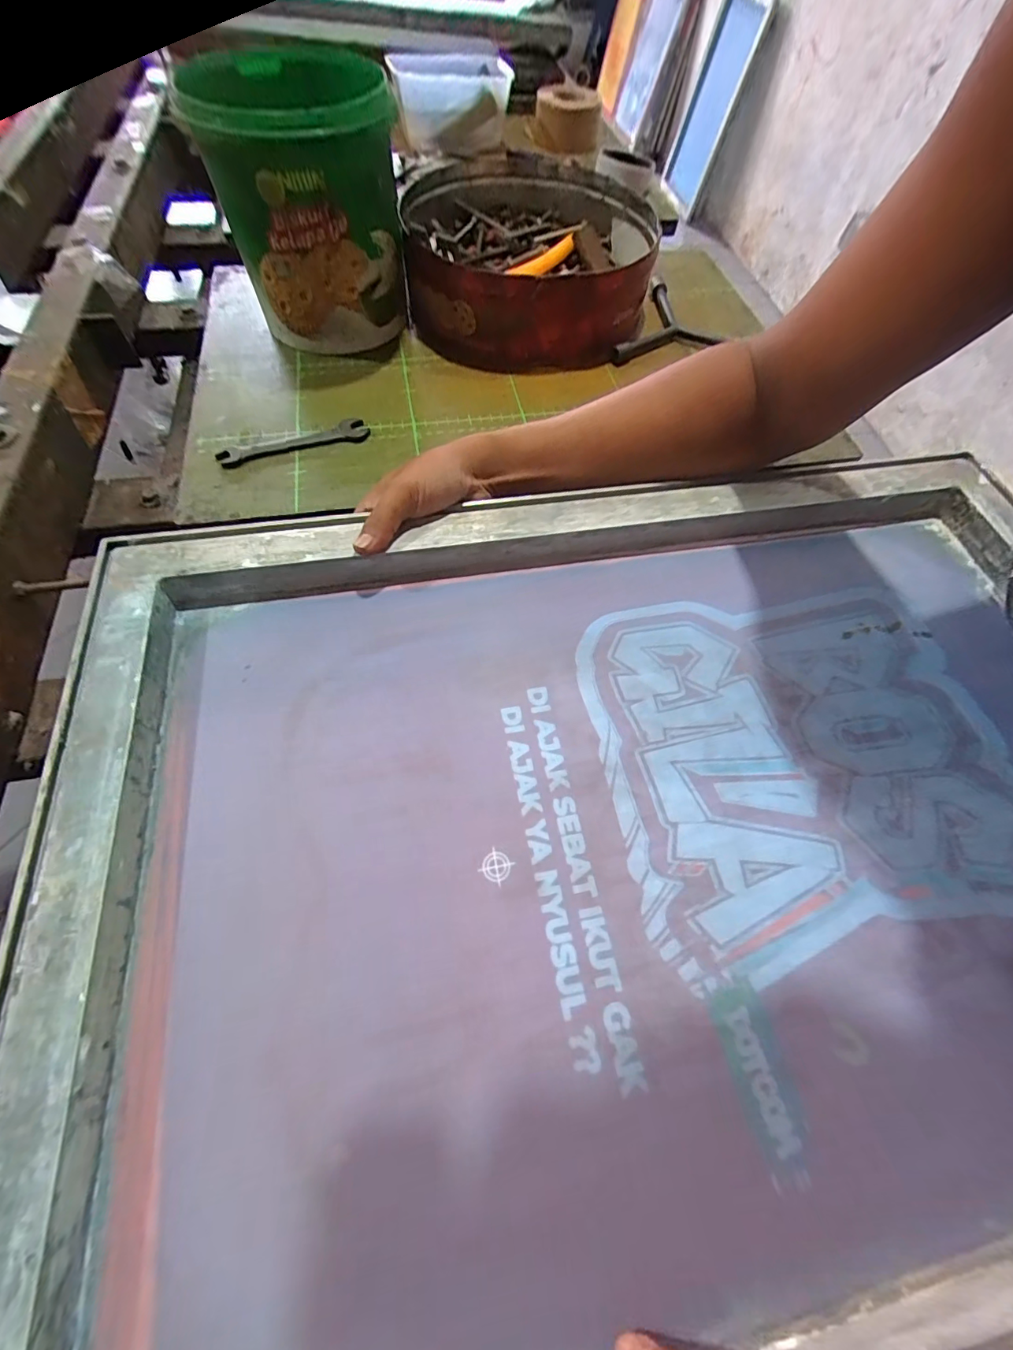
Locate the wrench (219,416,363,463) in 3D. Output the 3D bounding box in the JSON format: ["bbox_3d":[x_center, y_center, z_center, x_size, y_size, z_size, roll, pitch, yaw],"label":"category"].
[{"bbox_3d":[-0.183,-0.203,0.415,0.121,0.006,0.021,-20,65,-13],"label":"wrench"}]

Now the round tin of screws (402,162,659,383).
[{"bbox_3d":[0.021,-0.443,0.518,0.262,0.074,0.270,6,62,0],"label":"round tin of screws"}]

